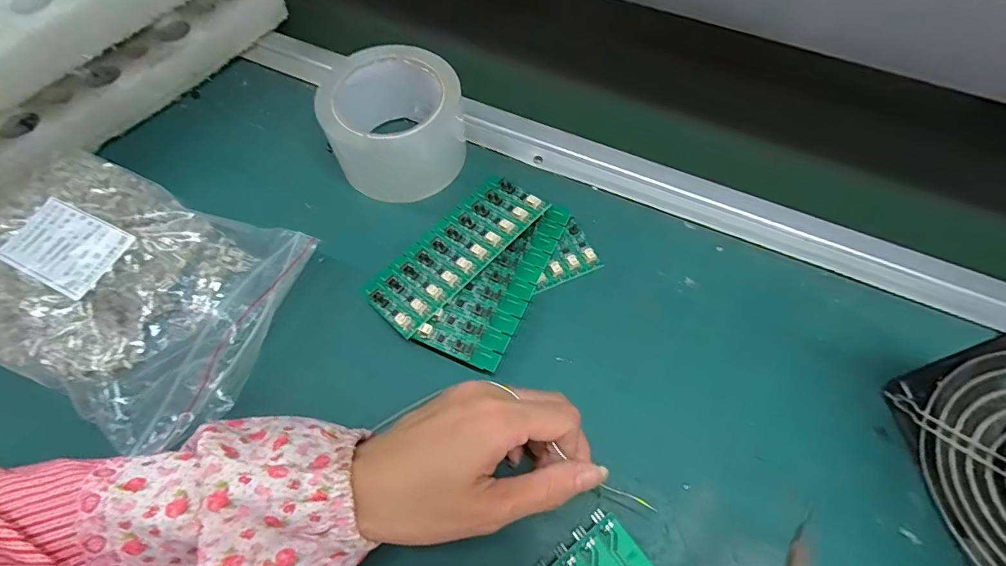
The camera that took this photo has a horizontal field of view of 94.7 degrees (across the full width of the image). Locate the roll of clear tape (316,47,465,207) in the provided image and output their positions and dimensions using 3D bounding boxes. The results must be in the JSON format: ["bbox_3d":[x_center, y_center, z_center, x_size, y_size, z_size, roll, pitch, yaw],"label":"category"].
[{"bbox_3d":[-0.086,-0.123,0.364,0.100,0.071,0.093,0,62,0],"label":"roll of clear tape"}]

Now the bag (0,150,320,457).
[{"bbox_3d":[-0.265,-0.003,0.310,0.235,0.042,0.153,20,64,11],"label":"bag"}]

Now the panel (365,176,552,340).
[{"bbox_3d":[-0.034,-0.025,0.330,0.135,0.007,0.057,-43,58,-16],"label":"panel"}]

